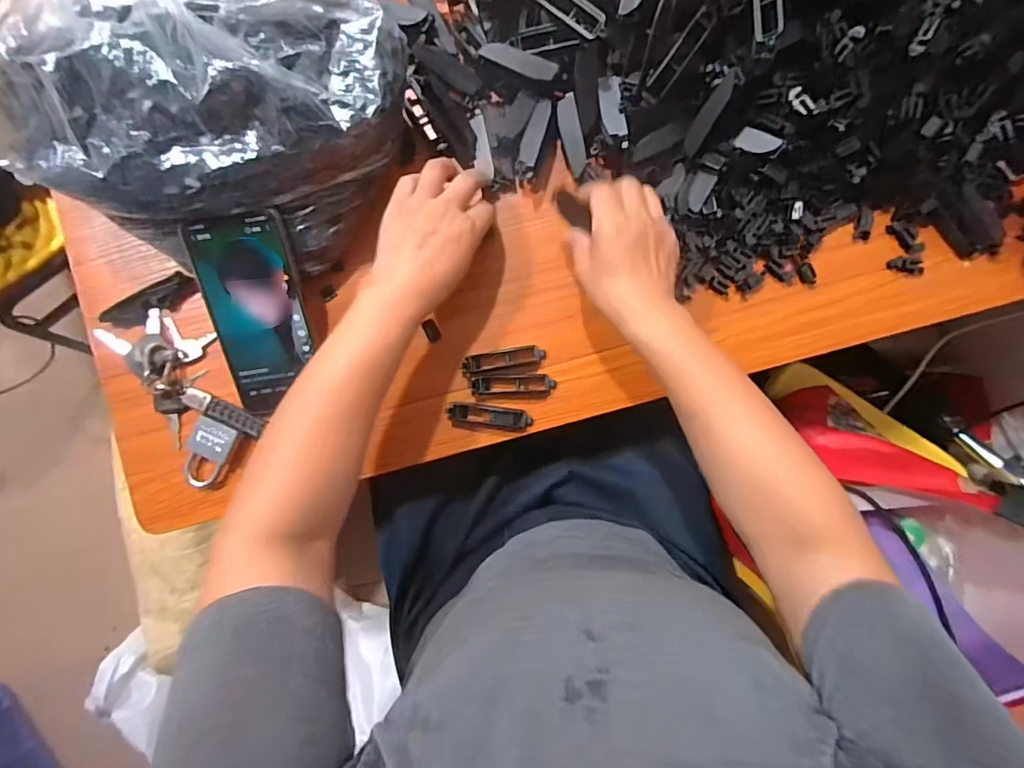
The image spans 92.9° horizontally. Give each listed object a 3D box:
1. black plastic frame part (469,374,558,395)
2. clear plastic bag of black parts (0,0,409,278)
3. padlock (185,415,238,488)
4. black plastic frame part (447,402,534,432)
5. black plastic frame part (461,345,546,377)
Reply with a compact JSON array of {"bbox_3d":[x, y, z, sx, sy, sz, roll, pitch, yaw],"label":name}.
[{"bbox_3d":[0.002,0.000,0.440,0.076,0.009,0.015,-2,89,0],"label":"black plastic frame part"},{"bbox_3d":[-0.238,-0.238,0.381,0.275,0.142,0.261,36,89,1],"label":"clear plastic bag of black parts"},{"bbox_3d":[-0.270,0.062,0.429,0.037,0.012,0.060,26,98,-6],"label":"padlock"},{"bbox_3d":[-0.019,0.030,0.437,0.075,0.011,0.019,8,89,0],"label":"black plastic frame part"},{"bbox_3d":[-0.008,-0.022,0.439,0.076,0.007,0.018,-13,89,0],"label":"black plastic frame part"}]

